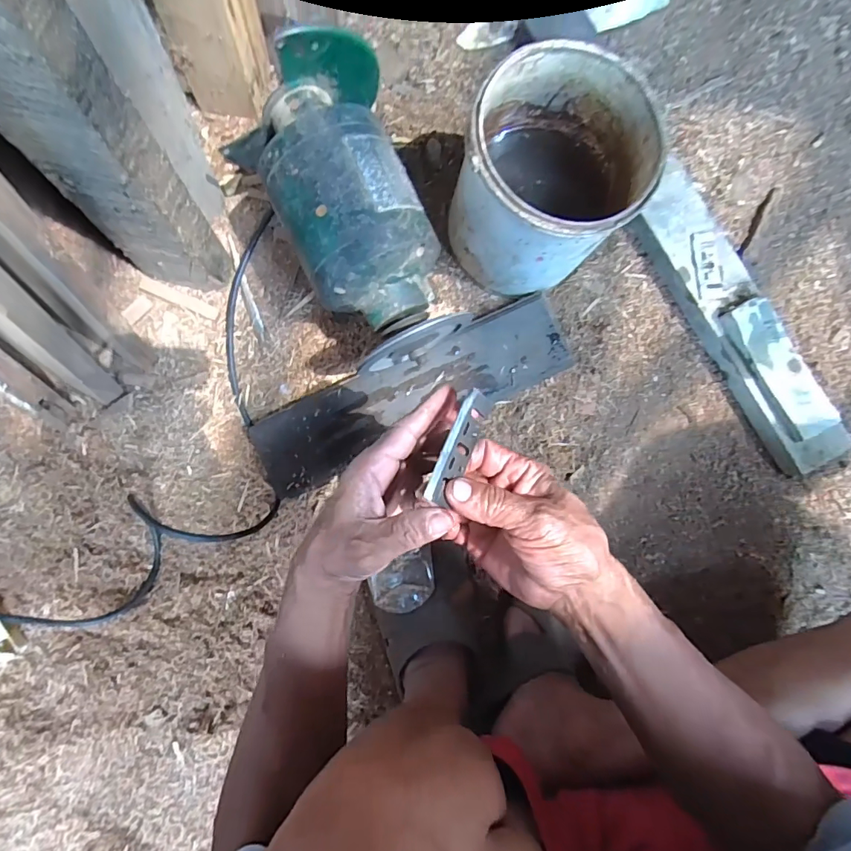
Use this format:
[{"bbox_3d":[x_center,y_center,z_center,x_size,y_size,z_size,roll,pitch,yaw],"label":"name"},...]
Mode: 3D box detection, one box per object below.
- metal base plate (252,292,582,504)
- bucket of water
[{"bbox_3d":[-0.014,-0.036,0.563,0.374,0.013,0.094,-25,89,-3],"label":"metal base plate"},{"bbox_3d":[0.127,-0.252,0.518,0.168,0.188,0.175,0,86,-2],"label":"bucket of water"}]

